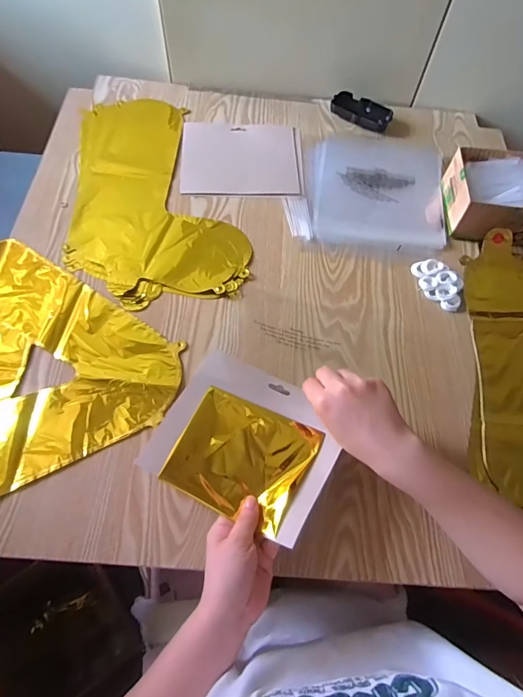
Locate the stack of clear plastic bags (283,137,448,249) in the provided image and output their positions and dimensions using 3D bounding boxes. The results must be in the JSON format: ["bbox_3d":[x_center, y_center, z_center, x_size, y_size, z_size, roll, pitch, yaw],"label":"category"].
[{"bbox_3d":[0.173,-0.263,0.672,0.238,0.011,0.245,8,63,0],"label":"stack of clear plastic bags"}]

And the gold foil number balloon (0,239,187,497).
[{"bbox_3d":[-0.296,-0.008,0.518,0.312,0.007,0.333,-24,67,-14],"label":"gold foil number balloon"}]

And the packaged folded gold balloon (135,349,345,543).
[{"bbox_3d":[-0.012,0.090,0.456,0.182,0.029,0.179,23,55,12],"label":"packaged folded gold balloon"}]

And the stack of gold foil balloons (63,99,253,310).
[{"bbox_3d":[-0.168,-0.247,0.642,0.240,0.007,0.409,-8,64,-8],"label":"stack of gold foil balloons"}]

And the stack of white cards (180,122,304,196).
[{"bbox_3d":[-0.032,-0.319,0.685,0.194,0.004,0.169,-2,64,-4],"label":"stack of white cards"}]

